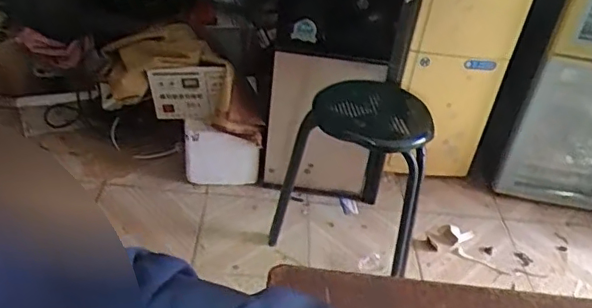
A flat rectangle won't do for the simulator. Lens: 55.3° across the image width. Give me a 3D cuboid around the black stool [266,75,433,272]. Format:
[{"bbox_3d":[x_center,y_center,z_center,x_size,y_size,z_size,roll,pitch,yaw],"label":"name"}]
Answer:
[{"bbox_3d":[0.118,0.069,1.355,0.301,0.422,0.350,5,37,-3],"label":"black stool"}]

